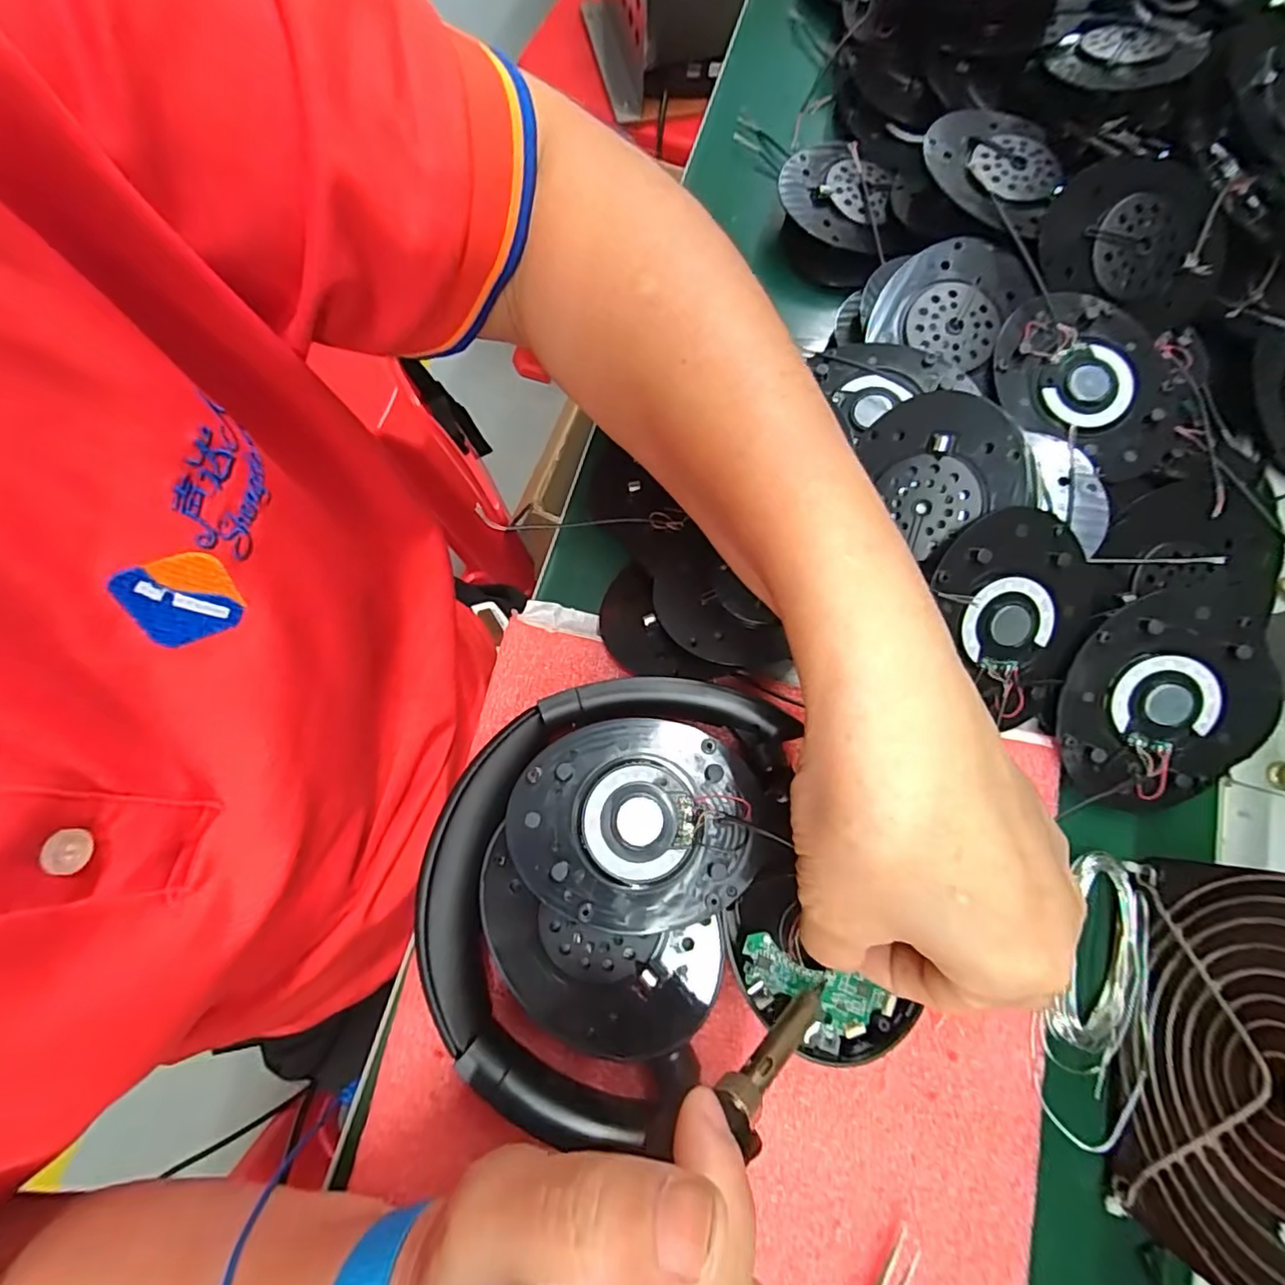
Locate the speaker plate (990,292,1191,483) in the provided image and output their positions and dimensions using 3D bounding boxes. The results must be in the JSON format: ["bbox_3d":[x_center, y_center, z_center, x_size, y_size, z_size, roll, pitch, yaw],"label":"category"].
[{"bbox_3d":[0.196,-0.115,0.263,0.083,0.013,0.071,28,77,6],"label":"speaker plate"}]

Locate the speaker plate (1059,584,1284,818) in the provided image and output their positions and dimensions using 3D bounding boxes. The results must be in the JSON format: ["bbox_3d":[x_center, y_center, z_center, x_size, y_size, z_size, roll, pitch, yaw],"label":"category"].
[{"bbox_3d":[0.200,0.024,0.233,0.072,0.010,0.083,43,100,1],"label":"speaker plate"}]

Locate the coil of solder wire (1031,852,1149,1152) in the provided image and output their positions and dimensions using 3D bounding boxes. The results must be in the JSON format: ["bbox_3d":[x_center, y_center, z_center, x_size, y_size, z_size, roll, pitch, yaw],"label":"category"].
[{"bbox_3d":[0.165,0.127,0.220,0.035,0.011,0.096,15,76,3],"label":"coil of solder wire"}]

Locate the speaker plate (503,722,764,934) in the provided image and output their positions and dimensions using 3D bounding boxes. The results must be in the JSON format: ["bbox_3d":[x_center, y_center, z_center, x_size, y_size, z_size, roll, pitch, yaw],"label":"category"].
[{"bbox_3d":[-0.004,0.063,0.211,0.081,0.013,0.066,-9,76,-3],"label":"speaker plate"}]

